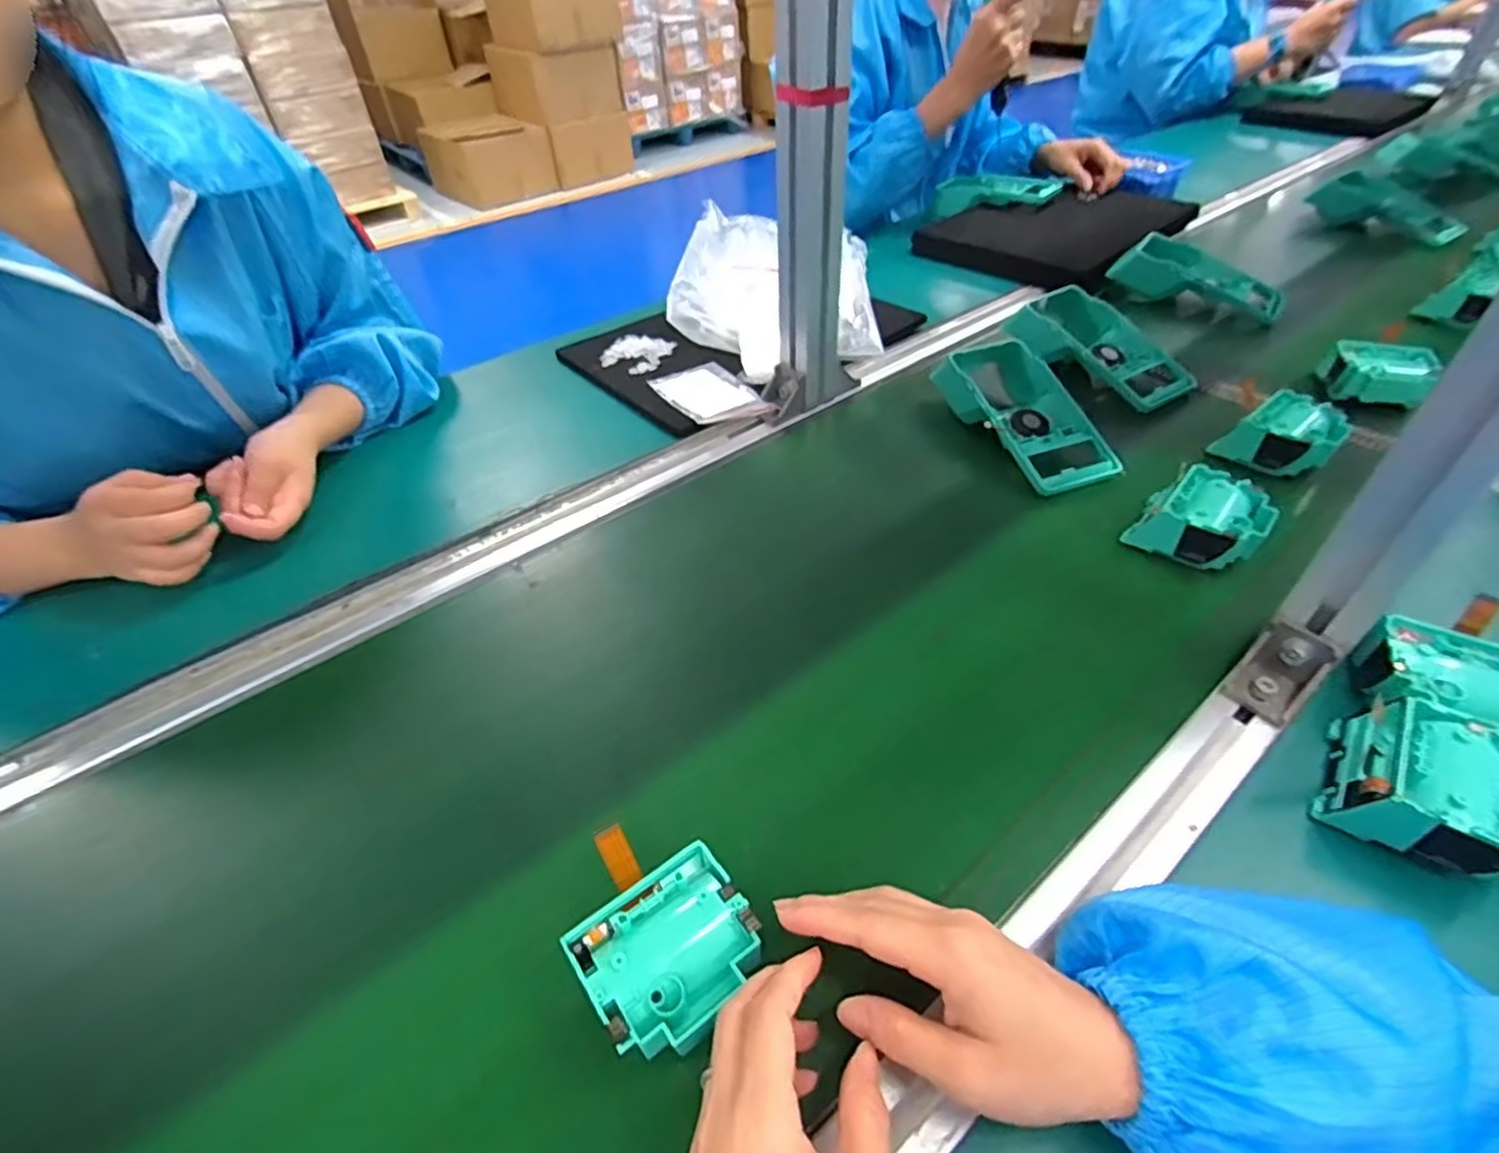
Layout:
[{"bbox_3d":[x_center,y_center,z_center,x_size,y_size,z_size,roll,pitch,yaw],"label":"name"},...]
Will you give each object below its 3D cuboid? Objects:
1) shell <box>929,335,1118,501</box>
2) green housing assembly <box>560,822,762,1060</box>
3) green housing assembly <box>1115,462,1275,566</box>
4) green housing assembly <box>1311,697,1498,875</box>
[{"bbox_3d":[0.239,-0.150,0.624,0.092,0.061,0.192,-12,41,-15],"label":"shell"},{"bbox_3d":[-0.040,0.152,0.304,0.072,0.029,0.082,-24,45,-27],"label":"green housing assembly"},{"bbox_3d":[0.330,-0.040,0.509,0.070,0.048,0.076,-32,49,-33],"label":"green housing assembly"},{"bbox_3d":[0.342,0.105,0.348,0.081,0.046,0.081,29,47,31],"label":"green housing assembly"}]

